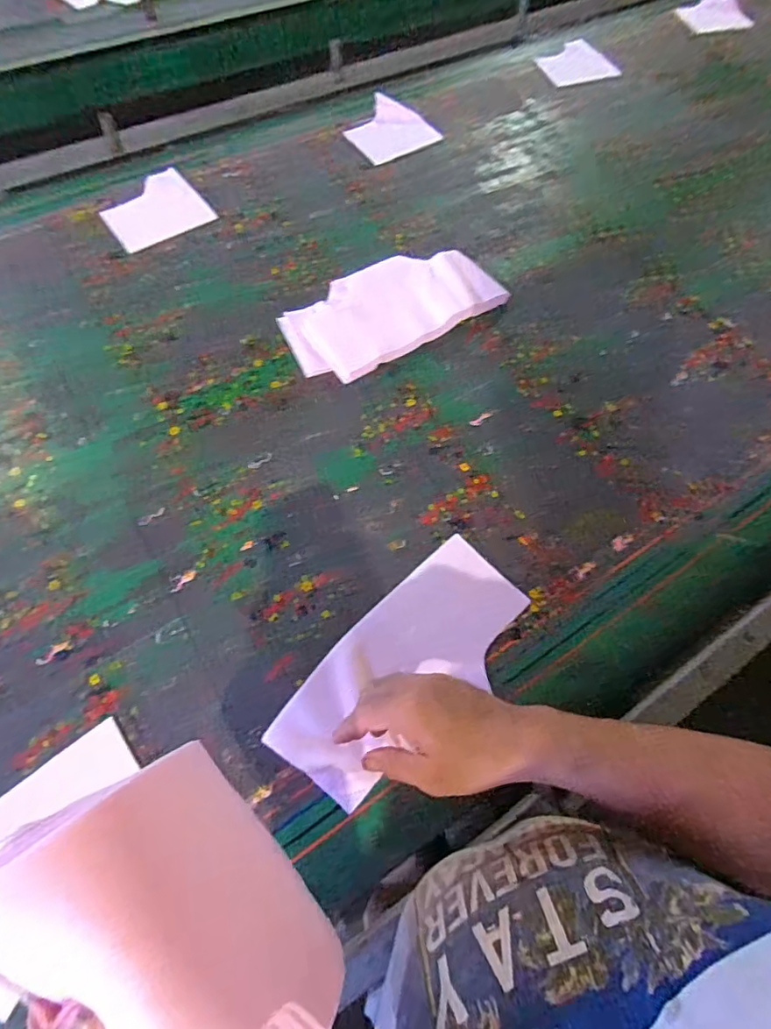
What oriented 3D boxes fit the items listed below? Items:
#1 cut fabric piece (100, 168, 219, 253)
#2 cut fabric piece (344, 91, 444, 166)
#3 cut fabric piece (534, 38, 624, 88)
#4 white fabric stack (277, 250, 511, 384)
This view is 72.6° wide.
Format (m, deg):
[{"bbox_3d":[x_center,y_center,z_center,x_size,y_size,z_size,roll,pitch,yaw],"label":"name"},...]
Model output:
[{"bbox_3d":[-0.406,-0.534,0.917,0.162,0.005,0.160,-34,71,-18],"label":"cut fabric piece"},{"bbox_3d":[0.009,-0.771,1.044,0.165,0.035,0.143,-31,71,-17],"label":"cut fabric piece"},{"bbox_3d":[0.433,-1.062,1.218,0.151,0.019,0.195,-14,67,-10],"label":"cut fabric piece"},{"bbox_3d":[0.006,-0.328,0.828,0.339,0.030,0.176,-30,70,-16],"label":"white fabric stack"}]

